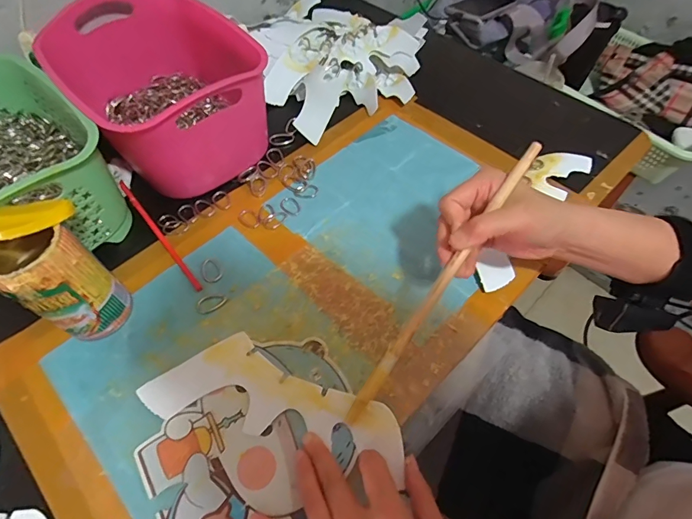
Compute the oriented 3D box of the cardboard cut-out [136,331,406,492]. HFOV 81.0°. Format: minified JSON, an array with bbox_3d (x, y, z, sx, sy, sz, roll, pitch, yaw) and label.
[{"bbox_3d":[-0.058,0.119,0.353,0.225,0.007,0.079,13,58,10],"label":"cardboard cut-out"}]

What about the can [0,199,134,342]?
[{"bbox_3d":[-0.244,0.012,0.354,0.068,0.131,0.078,31,62,20],"label":"can"}]

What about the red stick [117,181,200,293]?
[{"bbox_3d":[-0.211,-0.031,0.452,0.008,0.011,0.186,-36,63,-21],"label":"red stick"}]

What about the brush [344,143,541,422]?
[{"bbox_3d":[0.078,0.021,0.331,0.013,0.006,0.271,35,93,21],"label":"brush"}]

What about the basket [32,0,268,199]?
[{"bbox_3d":[-0.225,-0.212,0.501,0.194,0.128,0.280,-36,63,-21],"label":"basket"}]

